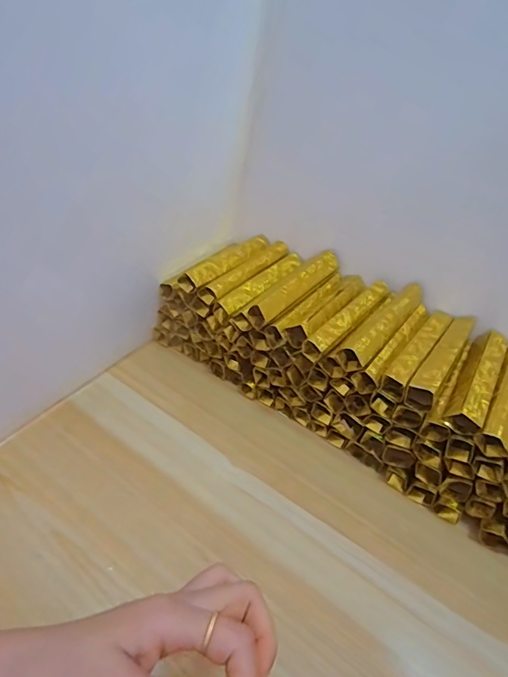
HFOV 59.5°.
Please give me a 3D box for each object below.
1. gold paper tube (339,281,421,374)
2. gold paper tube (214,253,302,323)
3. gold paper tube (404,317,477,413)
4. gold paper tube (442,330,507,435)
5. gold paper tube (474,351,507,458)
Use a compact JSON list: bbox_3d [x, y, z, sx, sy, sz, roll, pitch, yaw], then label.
[{"bbox_3d":[0.122,-0.015,0.415,0.026,0.020,0.128,31,46,25],"label":"gold paper tube"},{"bbox_3d":[0.009,-0.057,0.488,0.025,0.029,0.132,31,46,25],"label":"gold paper tube"},{"bbox_3d":[0.172,0.014,0.401,0.023,0.021,0.129,28,45,23],"label":"gold paper tube"},{"bbox_3d":[0.198,0.035,0.393,0.029,0.025,0.130,27,44,21],"label":"gold paper tube"},{"bbox_3d":[0.222,0.049,0.387,0.026,0.024,0.136,28,45,22],"label":"gold paper tube"}]

